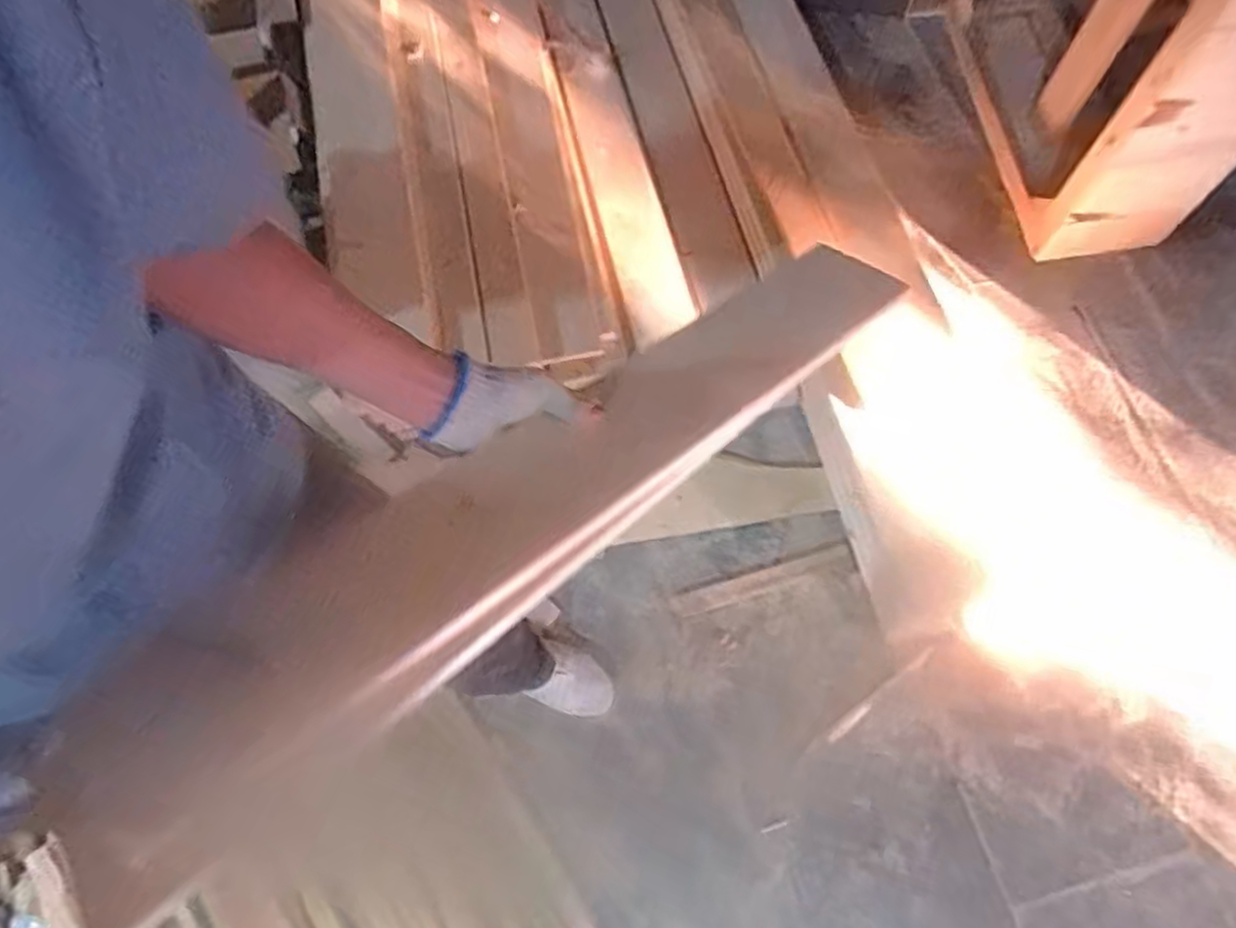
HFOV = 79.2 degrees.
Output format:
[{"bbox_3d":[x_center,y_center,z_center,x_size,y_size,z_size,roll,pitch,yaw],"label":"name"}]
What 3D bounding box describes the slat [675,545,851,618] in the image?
[{"bbox_3d":[0.251,0.204,1.315,0.316,0.007,0.043,-17,77,-2],"label":"slat"}]

